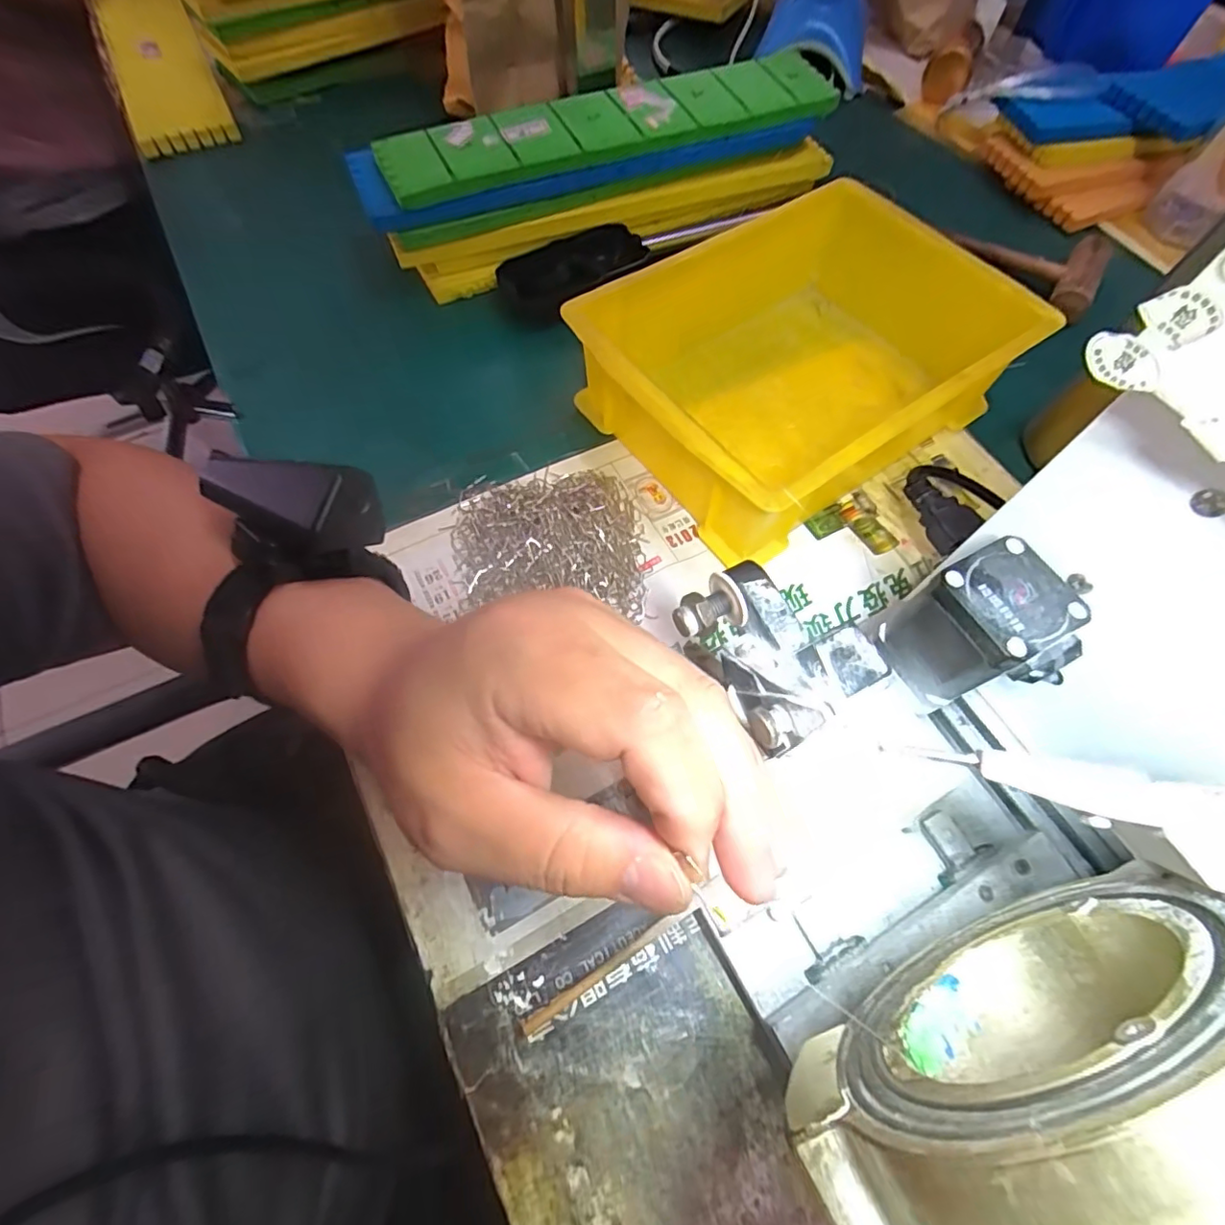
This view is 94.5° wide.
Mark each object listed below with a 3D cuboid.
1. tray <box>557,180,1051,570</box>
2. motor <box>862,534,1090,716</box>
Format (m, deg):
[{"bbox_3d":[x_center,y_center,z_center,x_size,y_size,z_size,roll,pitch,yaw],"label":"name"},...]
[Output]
[{"bbox_3d":[0.118,-0.158,0.355,0.239,0.070,0.174,-32,70,-16],"label":"tray"},{"bbox_3d":[0.146,0.008,0.229,0.050,0.053,0.053,-28,69,-14],"label":"motor"}]

